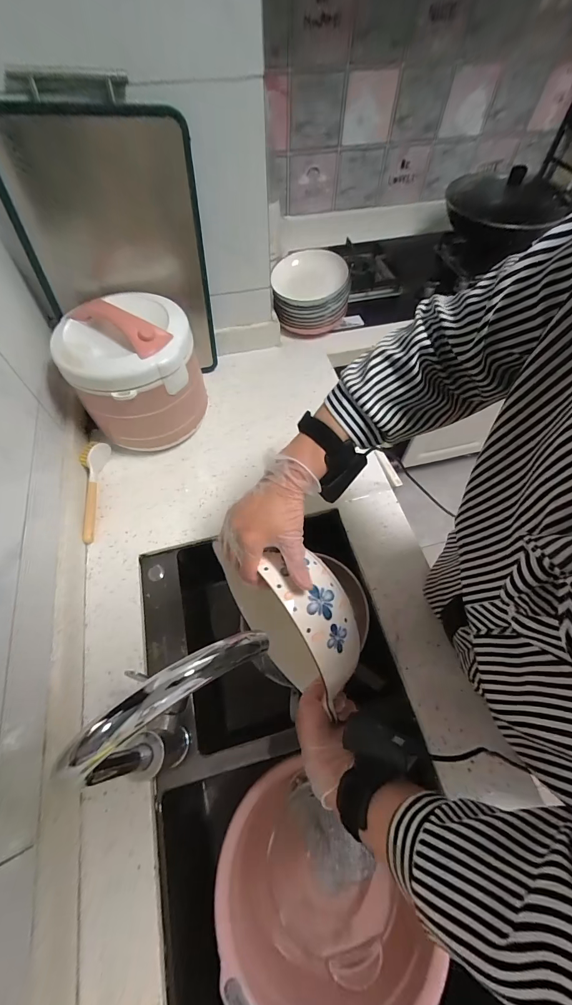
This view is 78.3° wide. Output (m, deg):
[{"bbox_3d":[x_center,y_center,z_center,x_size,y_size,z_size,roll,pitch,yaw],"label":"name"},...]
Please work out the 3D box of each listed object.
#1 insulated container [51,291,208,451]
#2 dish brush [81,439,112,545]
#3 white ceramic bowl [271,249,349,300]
[{"bbox_3d":[-0.273,-0.238,0.650,0.211,0.205,0.185,-30,64,-16],"label":"insulated container"},{"bbox_3d":[-0.372,-0.022,0.657,0.046,0.050,0.192,-1,60,-1],"label":"dish brush"},{"bbox_3d":[0.061,-0.559,0.855,0.173,0.030,0.191,13,61,7],"label":"white ceramic bowl"}]

